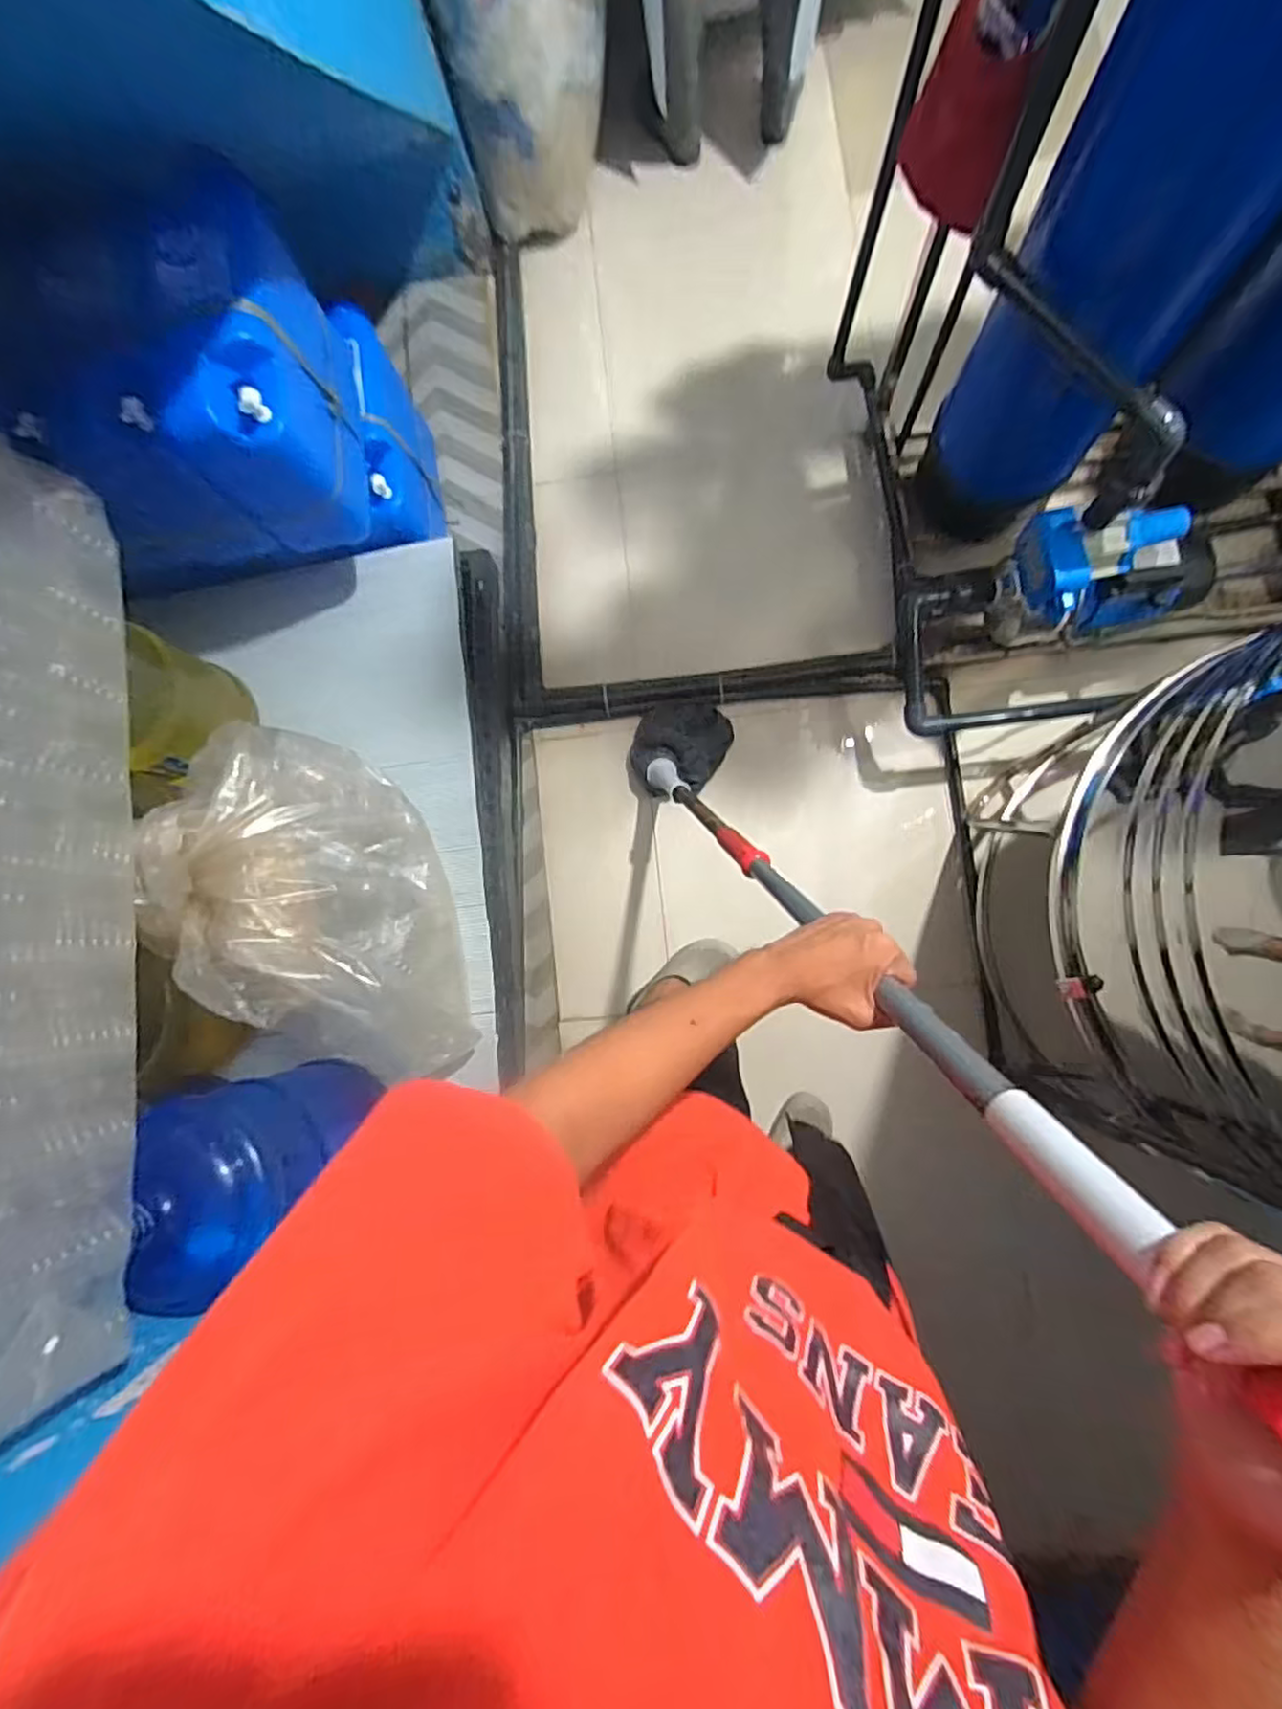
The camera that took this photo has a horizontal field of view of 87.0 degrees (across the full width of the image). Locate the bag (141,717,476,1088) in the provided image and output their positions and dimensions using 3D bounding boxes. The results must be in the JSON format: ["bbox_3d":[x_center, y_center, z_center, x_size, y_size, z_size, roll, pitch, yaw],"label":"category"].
[{"bbox_3d":[-0.512,0.106,1.069,0.330,0.356,0.573,-11,82,4],"label":"bag"}]

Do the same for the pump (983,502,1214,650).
[{"bbox_3d":[0.853,-0.520,1.193,0.407,0.299,0.174,-19,82,3],"label":"pump"}]

